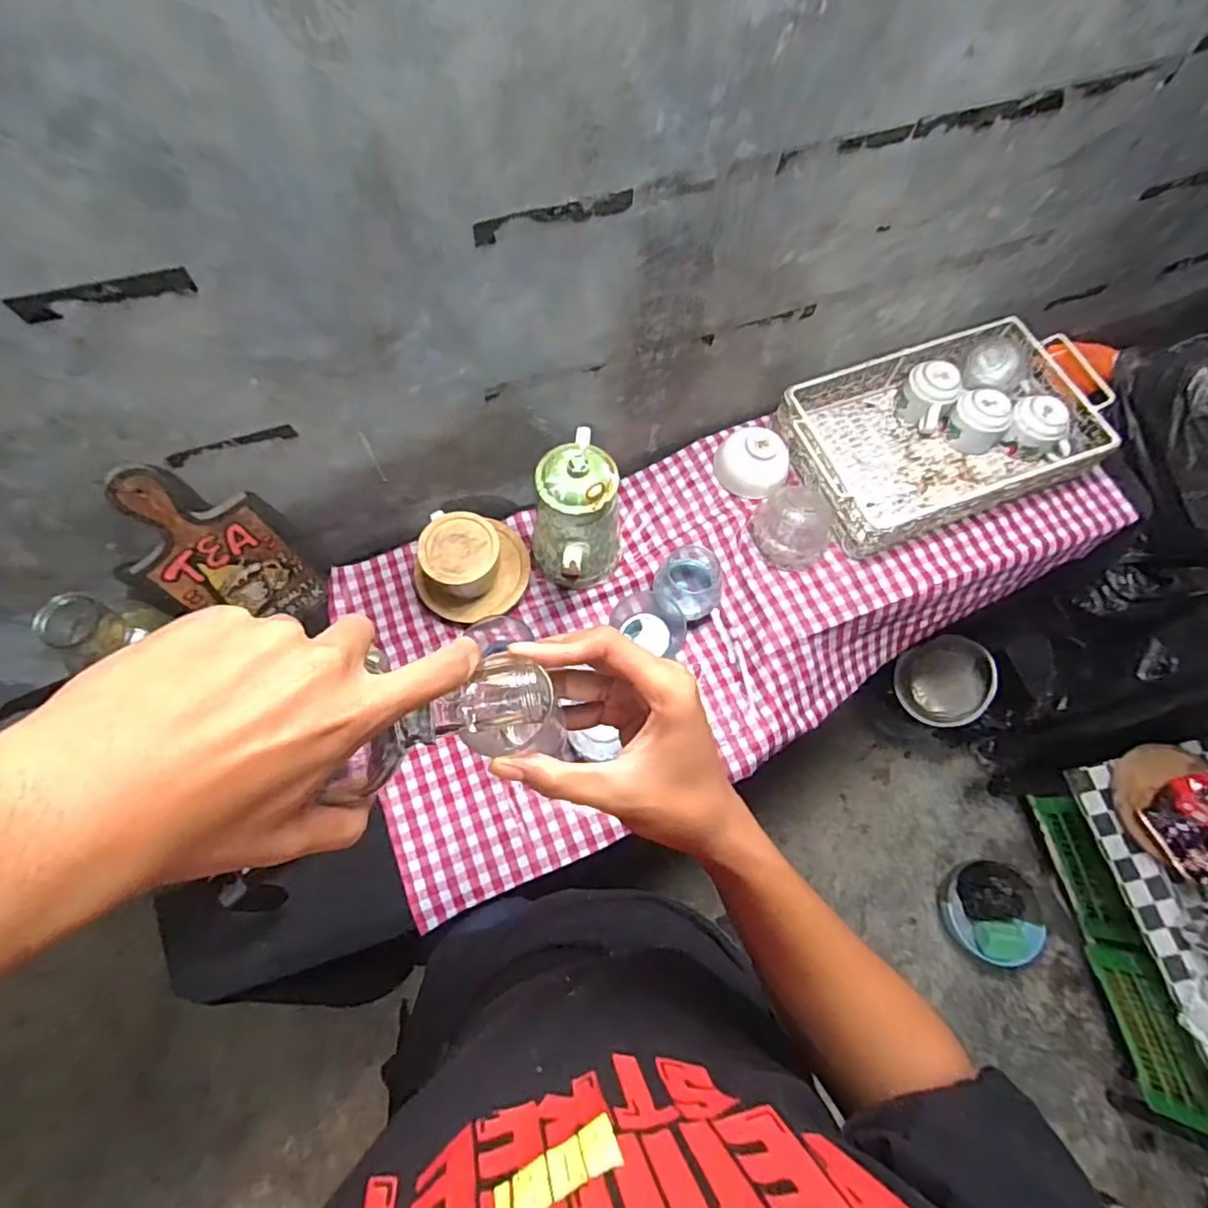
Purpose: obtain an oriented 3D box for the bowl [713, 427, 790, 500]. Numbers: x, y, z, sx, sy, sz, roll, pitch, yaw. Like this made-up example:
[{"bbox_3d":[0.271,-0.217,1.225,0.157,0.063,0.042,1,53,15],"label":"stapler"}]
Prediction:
[{"bbox_3d":[0.216,-0.211,0.870,0.105,0.061,0.087,40,74,13],"label":"bowl"}]

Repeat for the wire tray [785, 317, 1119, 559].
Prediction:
[{"bbox_3d":[0.508,-0.264,0.885,0.461,0.072,0.274,-21,71,-9],"label":"wire tray"}]

